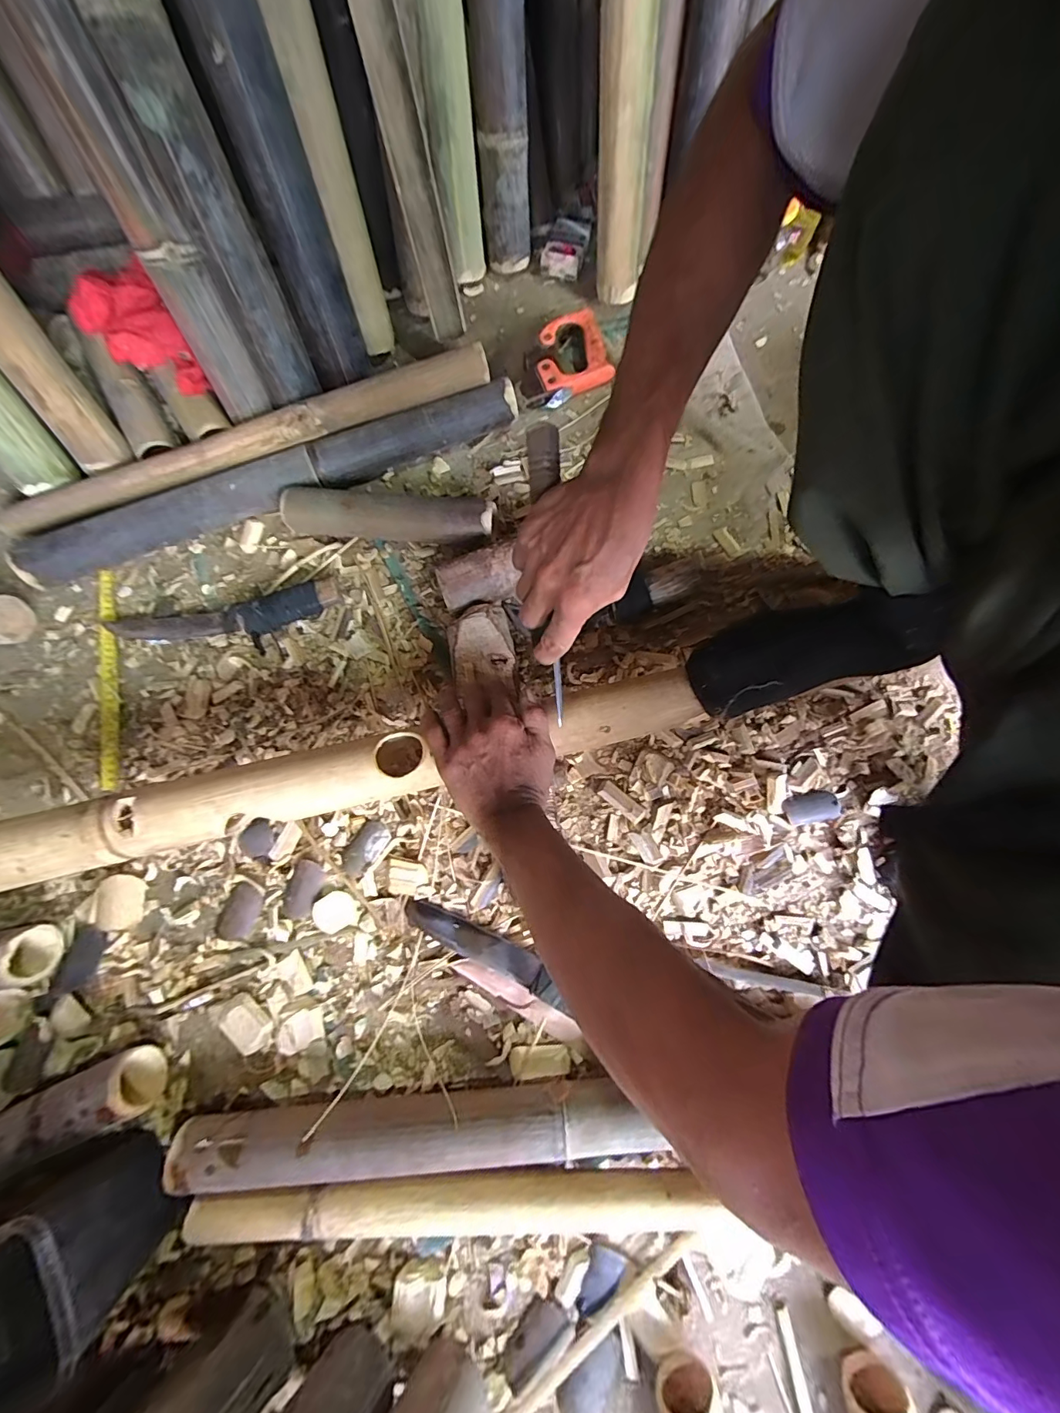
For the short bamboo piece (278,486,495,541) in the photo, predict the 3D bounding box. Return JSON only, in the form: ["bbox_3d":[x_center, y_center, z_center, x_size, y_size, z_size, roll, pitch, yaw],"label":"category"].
[{"bbox_3d":[-0.179,-0.243,0.583,0.264,0.055,0.054,4,75,2],"label":"short bamboo piece"}]

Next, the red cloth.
[{"bbox_3d":[-0.507,-0.481,0.586,0.100,0.066,0.173,-40,78,-9],"label":"red cloth"}]

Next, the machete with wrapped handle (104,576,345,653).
[{"bbox_3d":[-0.382,-0.110,0.569,0.288,0.035,0.074,-12,75,-3],"label":"machete with wrapped handle"}]

